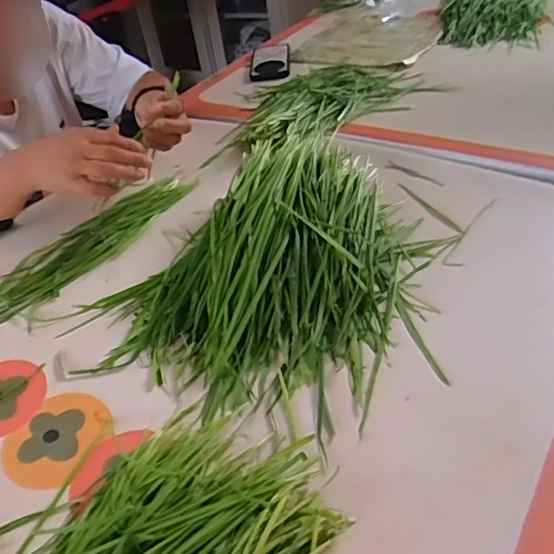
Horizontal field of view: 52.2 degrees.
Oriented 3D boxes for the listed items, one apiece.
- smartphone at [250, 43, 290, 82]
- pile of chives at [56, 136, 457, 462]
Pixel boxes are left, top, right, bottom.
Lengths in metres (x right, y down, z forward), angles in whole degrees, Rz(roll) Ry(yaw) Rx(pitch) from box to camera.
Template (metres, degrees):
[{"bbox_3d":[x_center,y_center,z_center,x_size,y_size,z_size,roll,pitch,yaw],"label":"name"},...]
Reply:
[{"bbox_3d":[-0.014,-0.428,1.115,0.076,0.012,0.161,-5,40,5],"label":"smartphone"},{"bbox_3d":[-0.002,-0.021,0.602,0.302,0.092,0.333,16,46,27],"label":"pile of chives"}]

